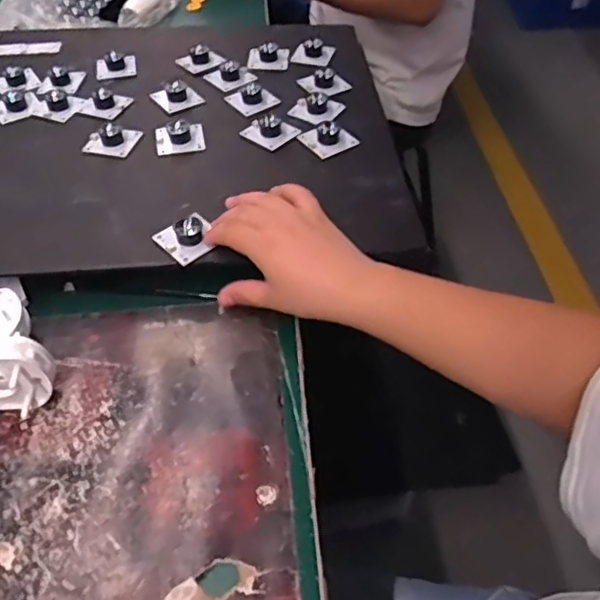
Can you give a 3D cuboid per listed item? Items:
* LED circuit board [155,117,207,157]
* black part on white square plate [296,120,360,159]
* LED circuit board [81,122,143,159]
[{"bbox_3d":[-0.115,-0.160,0.572,0.046,0.015,0.043,-10,50,-8],"label":"LED circuit board"},{"bbox_3d":[0.027,-0.154,0.568,0.044,0.020,0.038,-25,54,-20],"label":"black part on white square plate"},{"bbox_3d":[-0.178,-0.155,0.568,0.045,0.015,0.046,11,50,10],"label":"LED circuit board"}]

